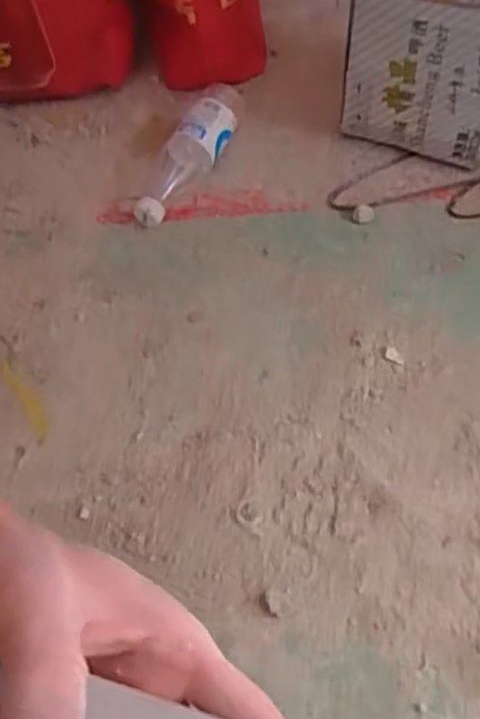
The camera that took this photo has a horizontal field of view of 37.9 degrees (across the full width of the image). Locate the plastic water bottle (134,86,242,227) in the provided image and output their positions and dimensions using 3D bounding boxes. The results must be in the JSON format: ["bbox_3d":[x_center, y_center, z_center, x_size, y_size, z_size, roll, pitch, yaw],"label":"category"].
[{"bbox_3d":[-0.059,-0.247,0.844,0.078,0.051,0.221,16,59,15],"label":"plastic water bottle"}]

